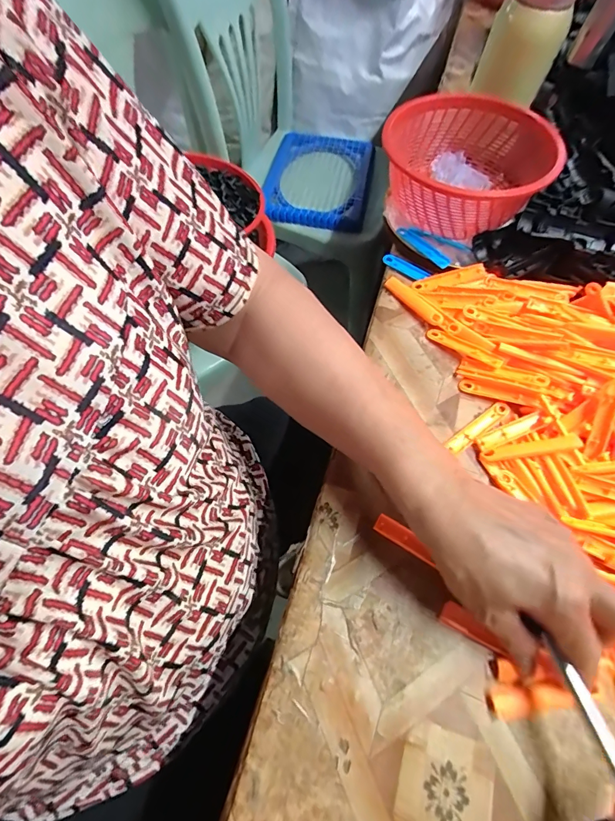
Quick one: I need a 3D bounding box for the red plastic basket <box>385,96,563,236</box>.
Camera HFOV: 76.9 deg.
[{"bbox_3d":[0.176,-0.270,0.436,0.176,0.079,0.186,31,67,15],"label":"red plastic basket"}]

